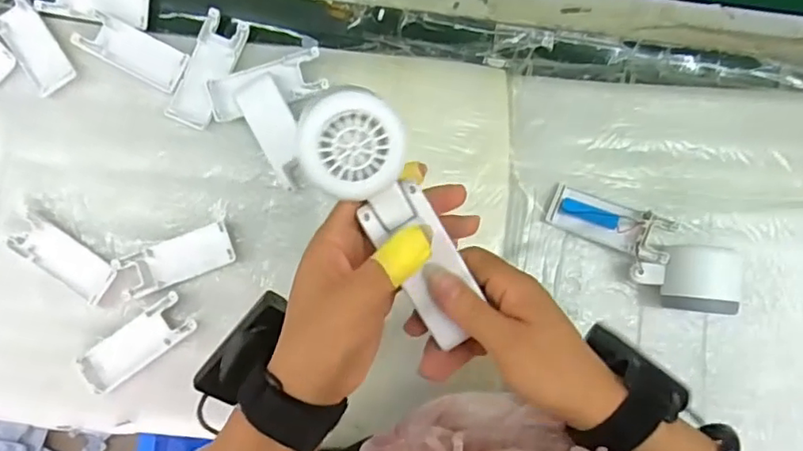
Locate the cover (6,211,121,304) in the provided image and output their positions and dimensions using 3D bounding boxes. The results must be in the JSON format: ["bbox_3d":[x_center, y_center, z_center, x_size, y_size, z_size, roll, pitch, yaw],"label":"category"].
[{"bbox_3d":[-0.301,0.028,0.523,0.098,0.008,0.037,32,87,3],"label":"cover"}]

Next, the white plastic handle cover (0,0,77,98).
[{"bbox_3d":[-0.340,-0.167,0.539,0.044,0.006,0.099,-36,87,-2],"label":"white plastic handle cover"}]

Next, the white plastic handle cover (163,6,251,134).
[{"bbox_3d":[-0.175,-0.141,0.531,0.039,0.010,0.104,21,87,2],"label":"white plastic handle cover"}]

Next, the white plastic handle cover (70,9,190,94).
[{"bbox_3d":[-0.247,-0.160,0.538,0.105,0.005,0.040,28,87,2],"label":"white plastic handle cover"}]

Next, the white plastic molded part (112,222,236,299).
[{"bbox_3d":[-0.201,0.031,0.526,0.102,0.011,0.038,-21,86,-1],"label":"white plastic molded part"}]

